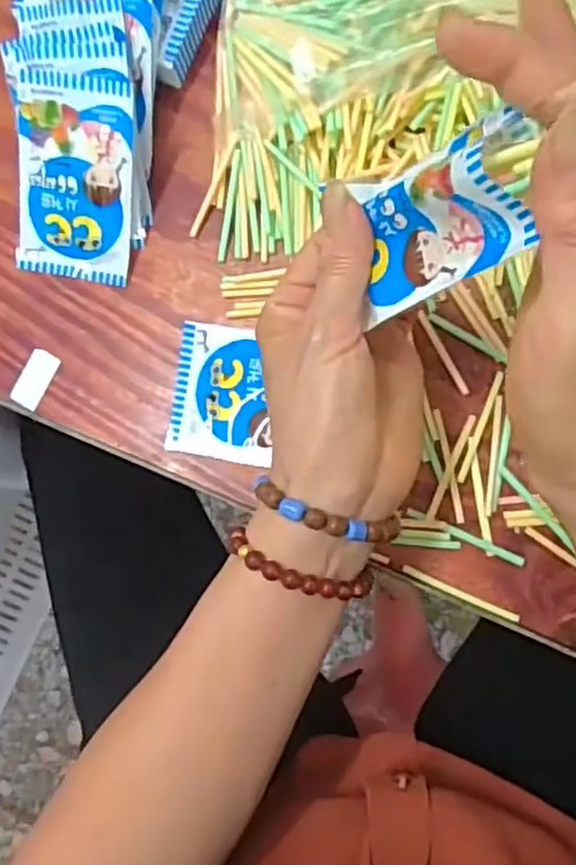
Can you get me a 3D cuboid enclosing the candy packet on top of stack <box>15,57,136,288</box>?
[{"bbox_3d":[-0.117,-0.137,0.392,0.065,0.006,0.105,11,111,8],"label":"candy packet on top of stack"}]

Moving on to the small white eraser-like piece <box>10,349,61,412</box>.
[{"bbox_3d":[-0.143,-0.030,0.406,0.018,0.004,0.033,25,87,9],"label":"small white eraser-like piece"}]

